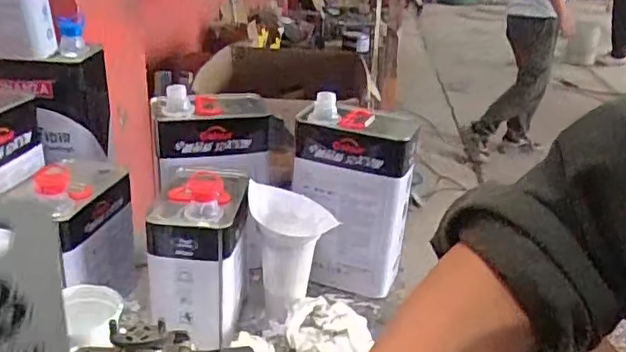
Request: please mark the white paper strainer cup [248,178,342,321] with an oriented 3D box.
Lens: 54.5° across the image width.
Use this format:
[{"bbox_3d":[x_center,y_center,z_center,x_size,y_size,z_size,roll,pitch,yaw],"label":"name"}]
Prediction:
[{"bbox_3d":[-0.032,0.106,0.851,0.115,0.167,0.108,0,25,-9],"label":"white paper strainer cup"}]

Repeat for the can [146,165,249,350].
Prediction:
[{"bbox_3d":[-0.148,0.094,0.821,0.113,0.188,0.180,2,24,-3],"label":"can"}]

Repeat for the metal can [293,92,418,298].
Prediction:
[{"bbox_3d":[0.061,0.039,0.946,0.174,0.284,0.140,8,25,10],"label":"metal can"}]

